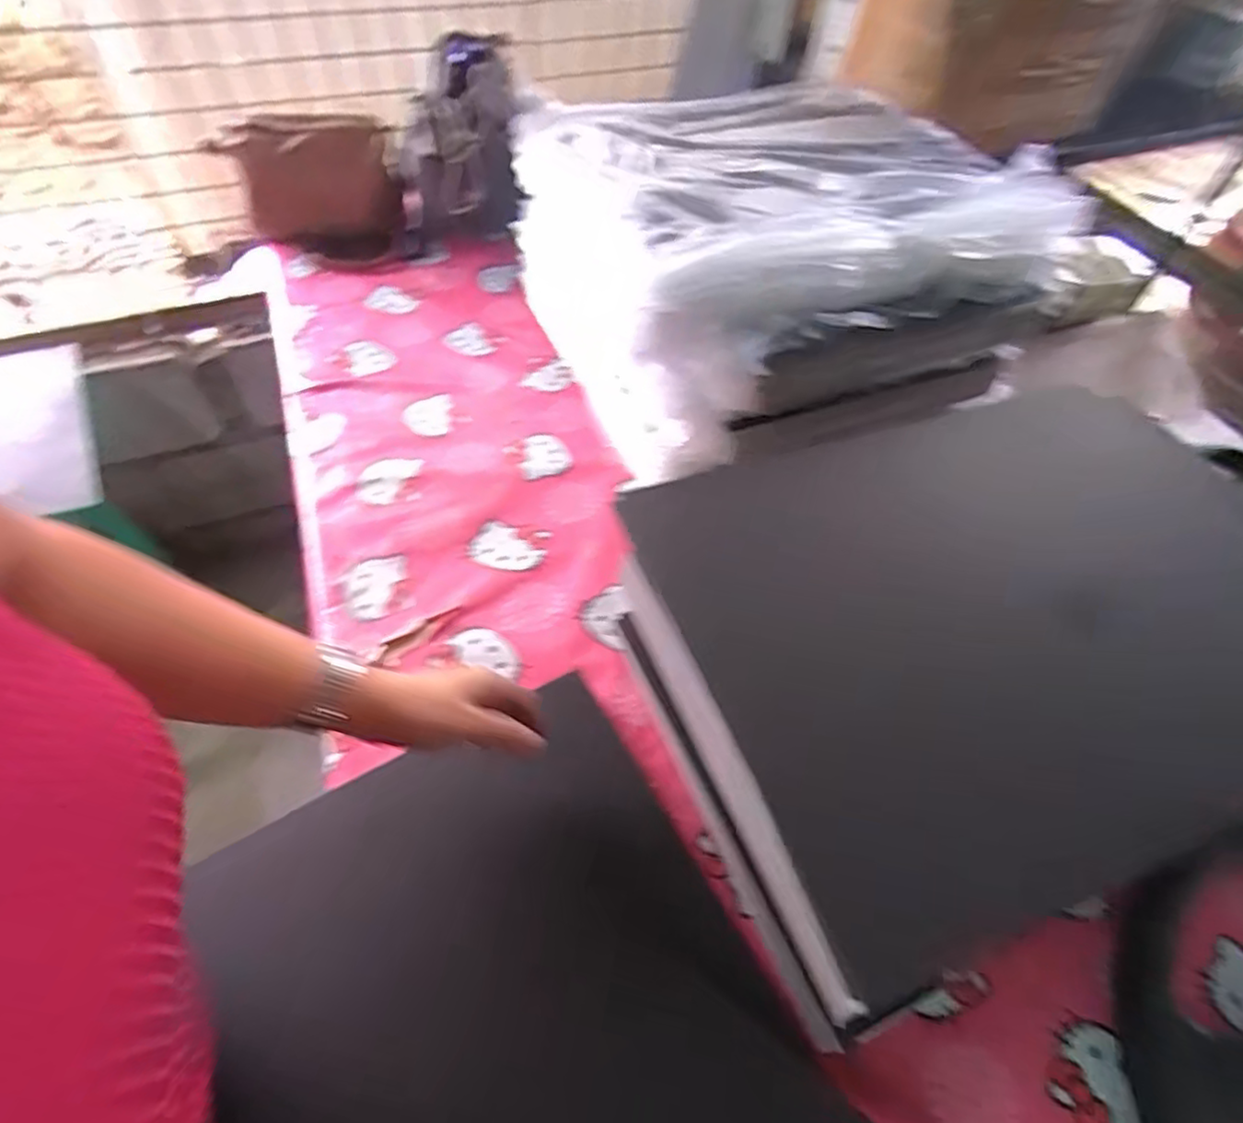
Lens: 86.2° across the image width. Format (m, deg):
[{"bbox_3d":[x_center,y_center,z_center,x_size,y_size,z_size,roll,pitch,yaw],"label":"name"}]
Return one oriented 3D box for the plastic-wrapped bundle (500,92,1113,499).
[{"bbox_3d":[0.180,-0.375,0.827,0.505,0.239,0.472,-16,56,-15],"label":"plastic-wrapped bundle"}]

